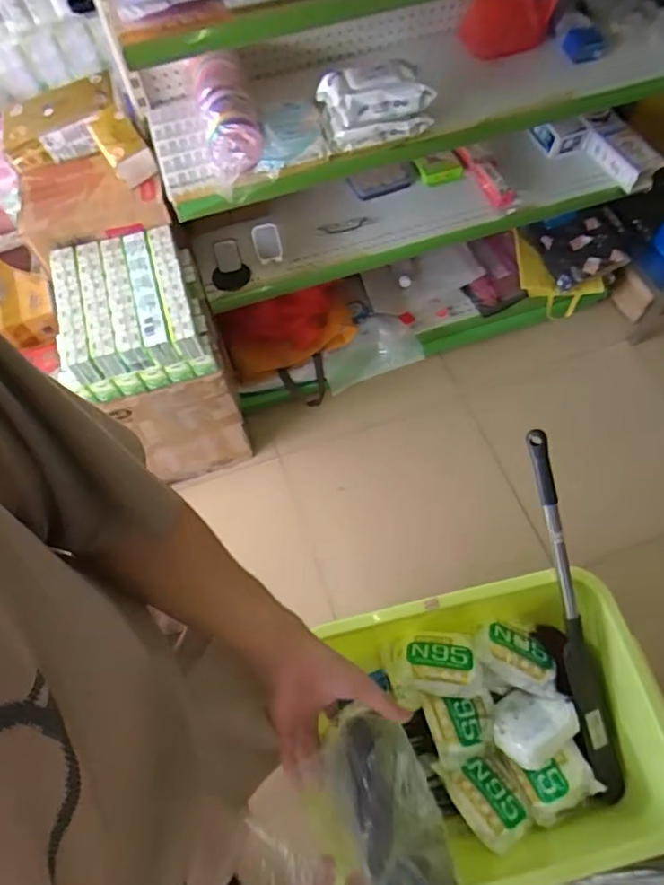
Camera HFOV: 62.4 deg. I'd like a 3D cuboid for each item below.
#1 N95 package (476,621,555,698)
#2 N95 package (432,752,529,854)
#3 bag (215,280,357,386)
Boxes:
[{"bbox_3d":[0.300,0.348,0.895,0.137,0.043,0.094,21,66,12],"label":"N95 package"},{"bbox_3d":[0.233,0.532,0.829,0.098,0.051,0.134,-28,66,-11],"label":"N95 package"},{"bbox_3d":[-0.117,-0.309,1.545,0.362,0.221,0.144,-15,64,-5],"label":"bag"}]

